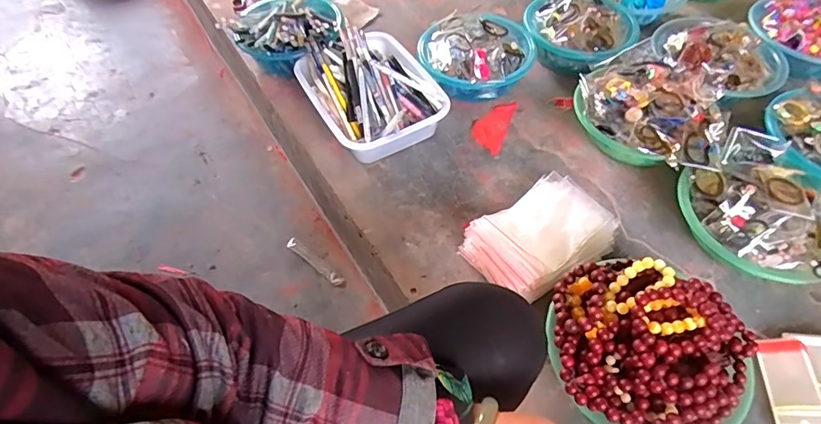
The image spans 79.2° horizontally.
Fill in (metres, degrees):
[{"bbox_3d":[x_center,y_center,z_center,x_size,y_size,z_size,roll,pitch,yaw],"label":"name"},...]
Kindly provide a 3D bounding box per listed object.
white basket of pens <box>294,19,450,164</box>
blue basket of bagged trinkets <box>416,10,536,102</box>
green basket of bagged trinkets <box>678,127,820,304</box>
[{"bbox_3d":[-0.078,-0.228,0.918,0.208,0.113,0.285,-25,58,-17],"label":"white basket of pens"},{"bbox_3d":[0.125,-0.296,0.972,0.214,0.095,0.203,-2,55,0],"label":"blue basket of bagged trinkets"},{"bbox_3d":[0.521,-0.001,0.749,0.228,0.101,0.244,7,54,5],"label":"green basket of bagged trinkets"}]

